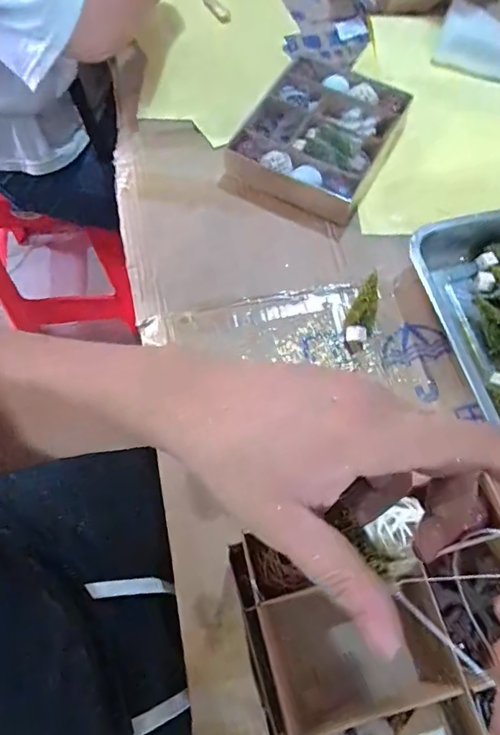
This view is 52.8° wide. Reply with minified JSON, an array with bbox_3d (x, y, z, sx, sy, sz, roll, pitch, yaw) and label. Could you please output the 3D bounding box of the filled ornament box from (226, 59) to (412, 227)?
[{"bbox_3d":[0.087,-0.293,0.638,0.169,0.043,0.206,26,68,8],"label":"filled ornament box"}]

